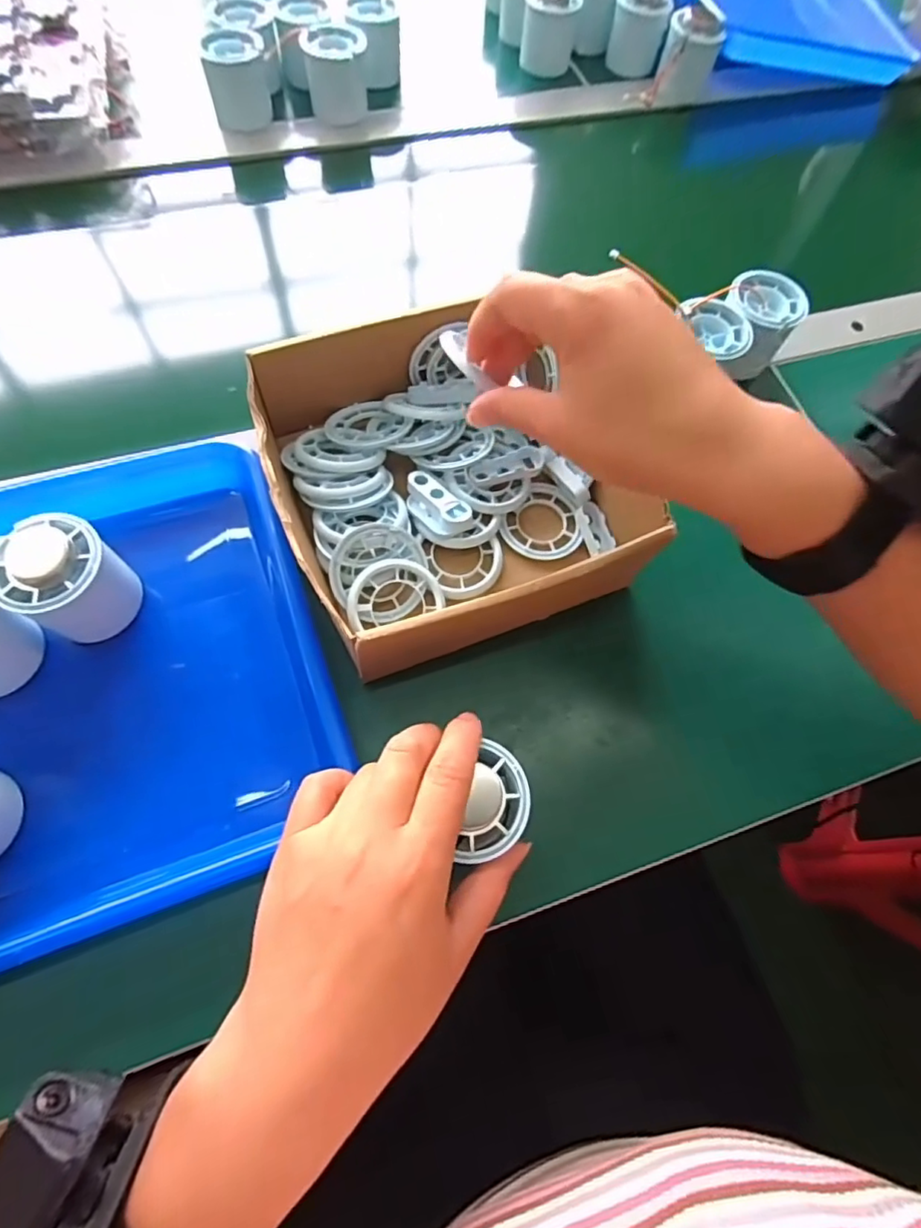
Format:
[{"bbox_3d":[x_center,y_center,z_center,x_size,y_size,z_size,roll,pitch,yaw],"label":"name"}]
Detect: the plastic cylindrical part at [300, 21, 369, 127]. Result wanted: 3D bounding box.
[{"bbox_3d":[-0.115,-0.496,0.530,0.059,0.060,0.057,-3,68,-4],"label":"plastic cylindrical part"}]

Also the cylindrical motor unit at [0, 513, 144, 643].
[{"bbox_3d":[-0.210,-0.018,0.311,0.049,0.053,0.051,1,67,-2],"label":"cylindrical motor unit"}]

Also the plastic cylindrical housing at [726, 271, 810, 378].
[{"bbox_3d":[0.221,-0.215,0.438,0.046,0.057,0.051,-33,72,-15],"label":"plastic cylindrical housing"}]

